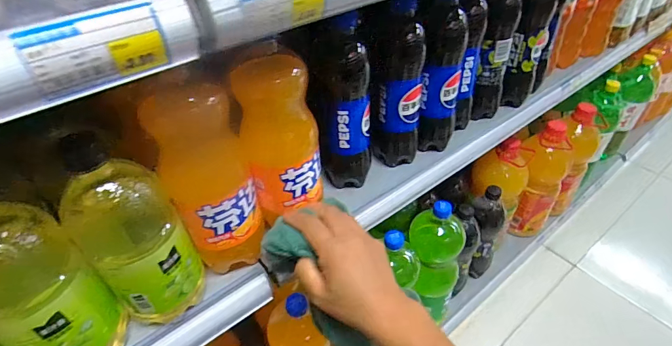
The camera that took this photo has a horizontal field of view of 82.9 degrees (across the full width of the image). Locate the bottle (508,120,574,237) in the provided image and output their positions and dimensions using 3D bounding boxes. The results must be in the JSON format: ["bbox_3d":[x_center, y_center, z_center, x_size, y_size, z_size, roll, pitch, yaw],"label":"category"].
[{"bbox_3d":[0.491,0.033,0.929,0.100,0.284,0.110,31,52,32],"label":"bottle"}]

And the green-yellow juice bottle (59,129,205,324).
[{"bbox_3d":[-0.176,0.062,0.342,0.065,0.175,0.077,27,49,29],"label":"green-yellow juice bottle"}]

